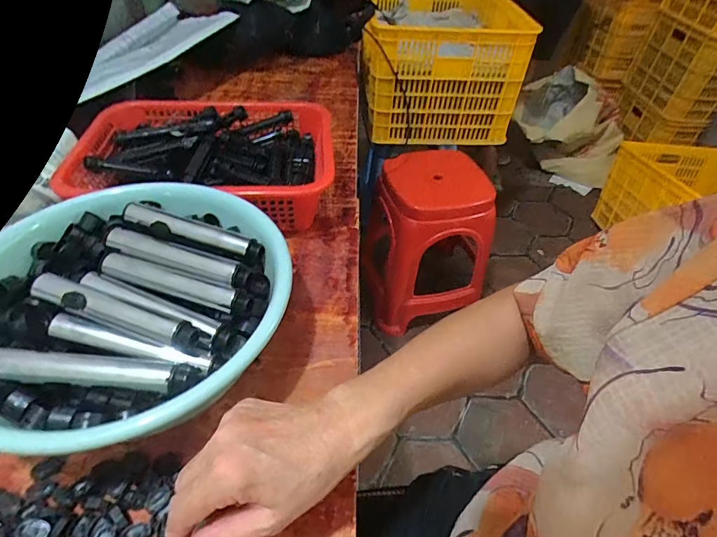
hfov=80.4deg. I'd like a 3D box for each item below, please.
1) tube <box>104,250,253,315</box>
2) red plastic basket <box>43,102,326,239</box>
[{"bbox_3d":[-0.175,0.017,0.407,0.151,0.025,0.025,15,46,10],"label":"tube"},{"bbox_3d":[-0.209,-0.149,0.611,0.334,0.095,0.234,1,45,-3],"label":"red plastic basket"}]

